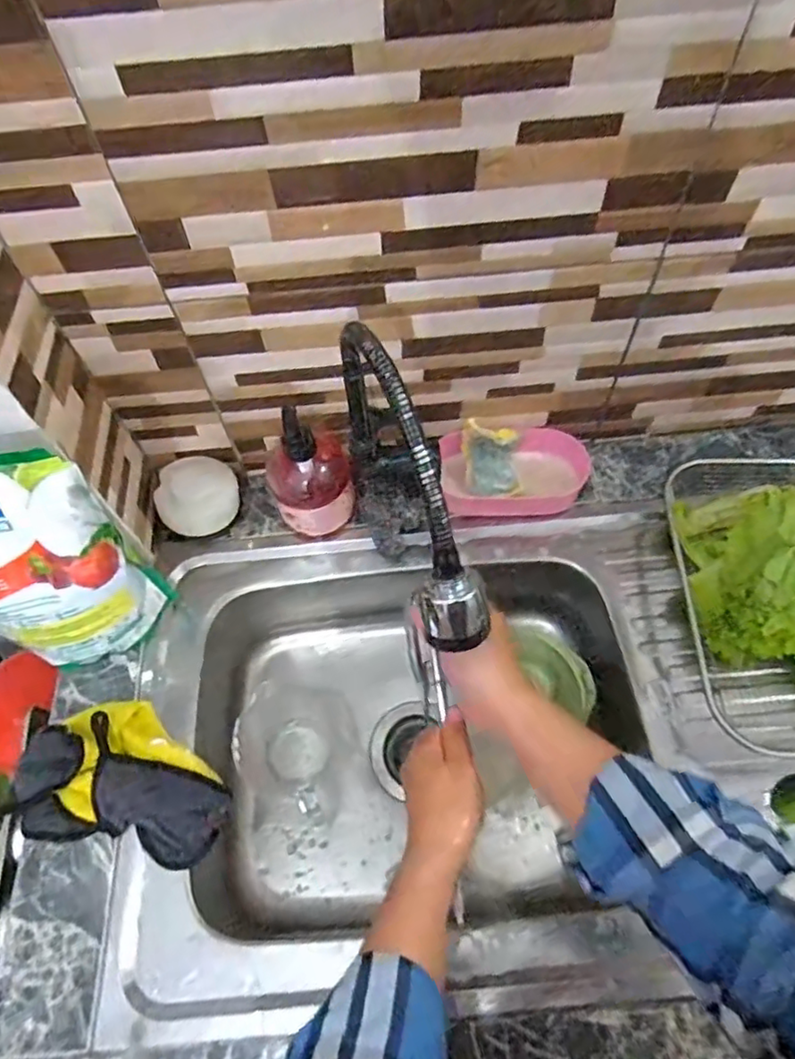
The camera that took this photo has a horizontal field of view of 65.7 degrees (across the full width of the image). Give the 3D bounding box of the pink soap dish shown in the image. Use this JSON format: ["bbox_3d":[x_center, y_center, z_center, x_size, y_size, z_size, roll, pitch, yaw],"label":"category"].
[{"bbox_3d":[0.128,-0.063,0.673,0.159,0.053,0.077,-2,61,2],"label":"pink soap dish"}]

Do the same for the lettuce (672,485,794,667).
[{"bbox_3d":[0.360,0.049,0.563,0.164,0.107,0.172,-1,61,2],"label":"lettuce"}]

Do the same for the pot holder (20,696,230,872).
[{"bbox_3d":[-0.249,0.221,0.554,0.184,0.058,0.123,7,61,7],"label":"pot holder"}]

